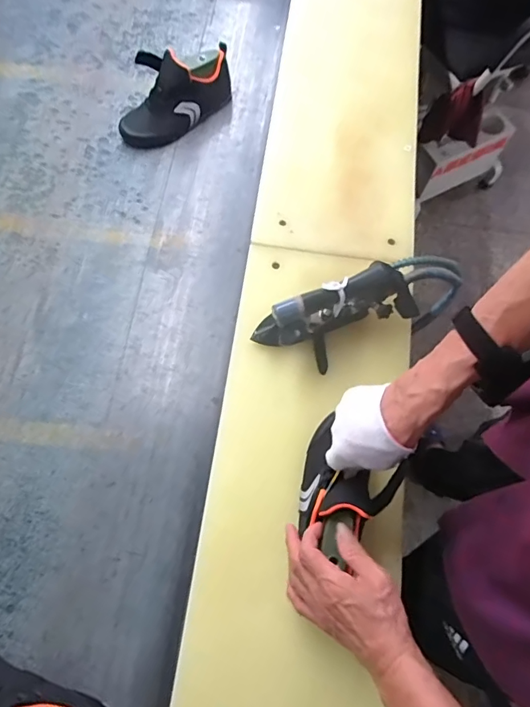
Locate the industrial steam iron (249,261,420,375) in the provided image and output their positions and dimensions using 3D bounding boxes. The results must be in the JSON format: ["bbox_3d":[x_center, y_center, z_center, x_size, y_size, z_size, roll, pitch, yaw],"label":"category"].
[{"bbox_3d":[0.094,-0.047,0.625,0.213,0.103,0.090,-16,72,-7],"label":"industrial steam iron"}]

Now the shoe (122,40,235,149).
[{"bbox_3d":[-0.170,-0.496,0.838,0.237,0.116,0.086,-43,77,-14],"label":"shoe"}]

